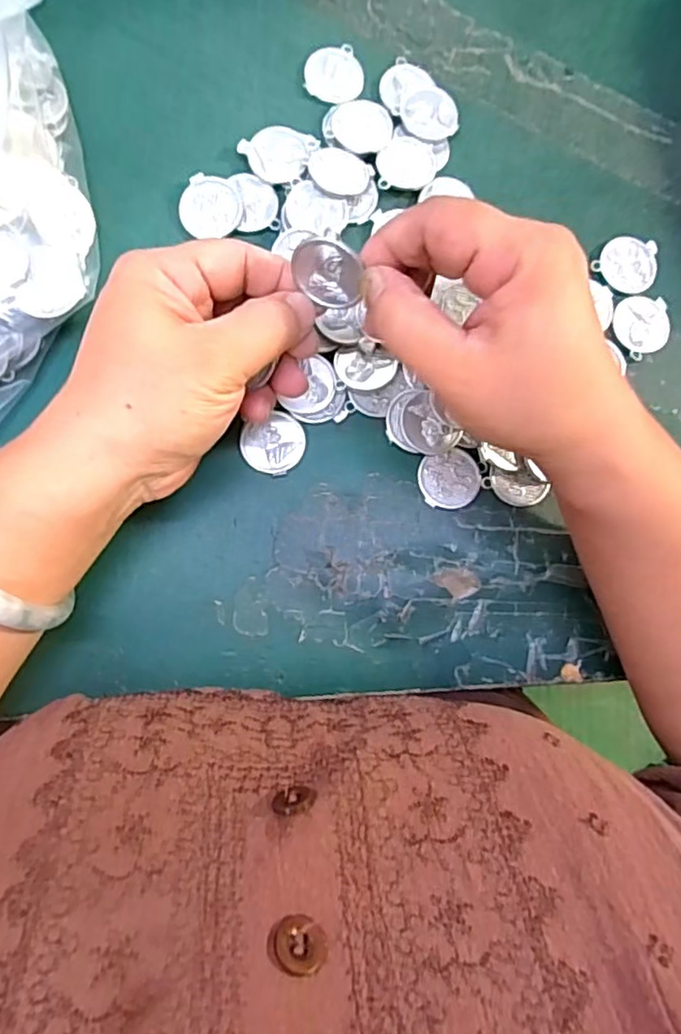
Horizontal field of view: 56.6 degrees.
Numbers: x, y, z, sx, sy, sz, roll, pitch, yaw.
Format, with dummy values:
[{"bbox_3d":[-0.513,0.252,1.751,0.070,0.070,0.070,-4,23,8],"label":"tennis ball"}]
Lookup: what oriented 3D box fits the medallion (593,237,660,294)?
[{"bbox_3d":[0.148,-0.129,0.321,0.028,0.004,0.032,39,80,0],"label":"medallion"}]

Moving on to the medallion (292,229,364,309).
[{"bbox_3d":[-0.004,-0.091,0.237,0.027,0.026,0.004,58,45,-33],"label":"medallion"}]

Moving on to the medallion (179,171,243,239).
[{"bbox_3d":[-0.061,-0.147,0.301,0.029,0.006,0.029,5,82,-6],"label":"medallion"}]

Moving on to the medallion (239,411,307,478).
[{"bbox_3d":[-0.031,-0.034,0.290,0.028,0.004,0.028,1,82,-6],"label":"medallion"}]

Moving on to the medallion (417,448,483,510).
[{"bbox_3d":[0.052,-0.017,0.297,0.030,0.004,0.027,-14,84,-8],"label":"medallion"}]

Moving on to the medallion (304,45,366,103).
[{"bbox_3d":[-0.003,-0.223,0.318,0.029,0.004,0.033,8,82,-5],"label":"medallion"}]

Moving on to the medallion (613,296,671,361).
[{"bbox_3d":[0.152,-0.098,0.318,0.032,0.004,0.028,-38,88,-10],"label":"medallion"}]

